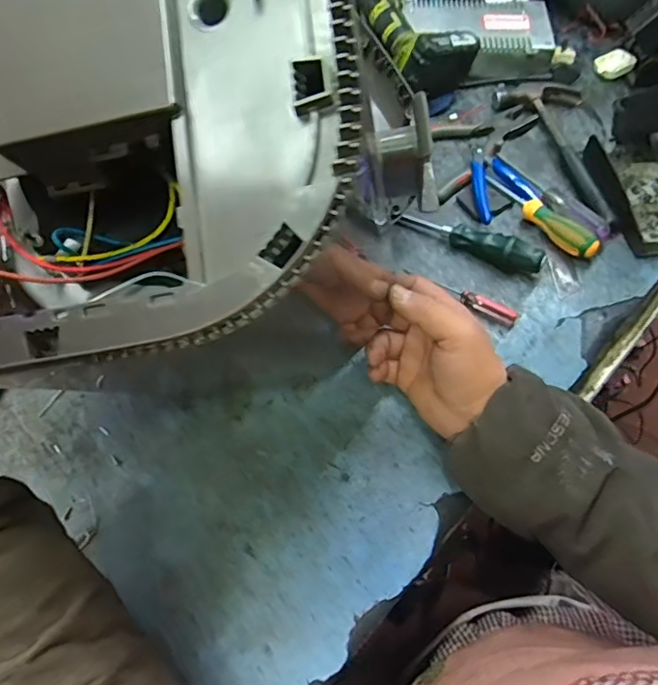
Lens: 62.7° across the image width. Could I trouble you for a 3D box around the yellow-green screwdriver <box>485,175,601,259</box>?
[{"bbox_3d":[0.231,-0.143,0.588,0.029,0.027,0.147,-32,61,-16],"label":"yellow-green screwdriver"}]

